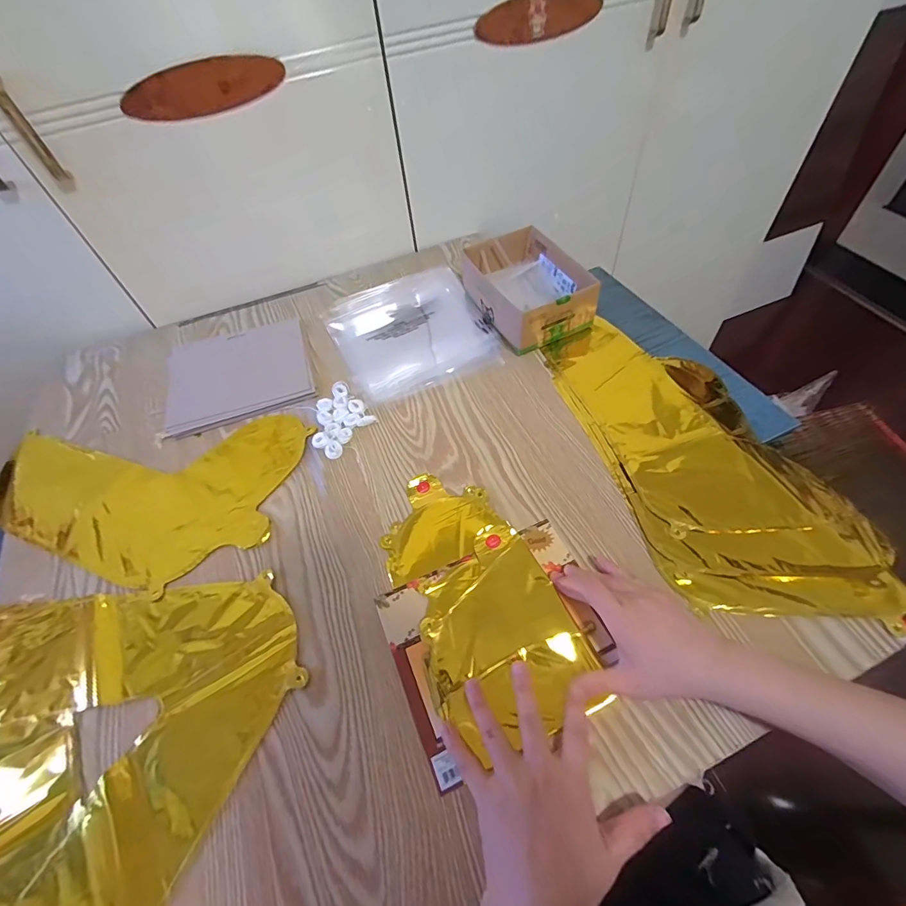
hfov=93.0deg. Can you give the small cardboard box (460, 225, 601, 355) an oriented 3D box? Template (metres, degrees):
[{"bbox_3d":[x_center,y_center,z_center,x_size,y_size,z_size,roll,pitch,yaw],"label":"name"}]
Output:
[{"bbox_3d":[0.103,-0.237,0.621,0.124,0.075,0.179,-25,55,-13],"label":"small cardboard box"}]

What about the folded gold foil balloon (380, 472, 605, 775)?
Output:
[{"bbox_3d":[0.019,0.124,0.415,0.135,0.023,0.256,-22,55,-11],"label":"folded gold foil balloon"}]

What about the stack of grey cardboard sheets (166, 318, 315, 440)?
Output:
[{"bbox_3d":[-0.303,-0.117,0.604,0.192,0.018,0.163,-18,54,-8],"label":"stack of grey cardboard sheets"}]

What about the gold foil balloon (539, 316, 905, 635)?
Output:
[{"bbox_3d":[0.269,-0.020,0.488,0.209,0.012,0.416,-13,54,-5],"label":"gold foil balloon"}]

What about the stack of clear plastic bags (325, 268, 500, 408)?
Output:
[{"bbox_3d":[-0.063,-0.184,0.640,0.215,0.012,0.239,-20,54,-10],"label":"stack of clear plastic bags"}]

